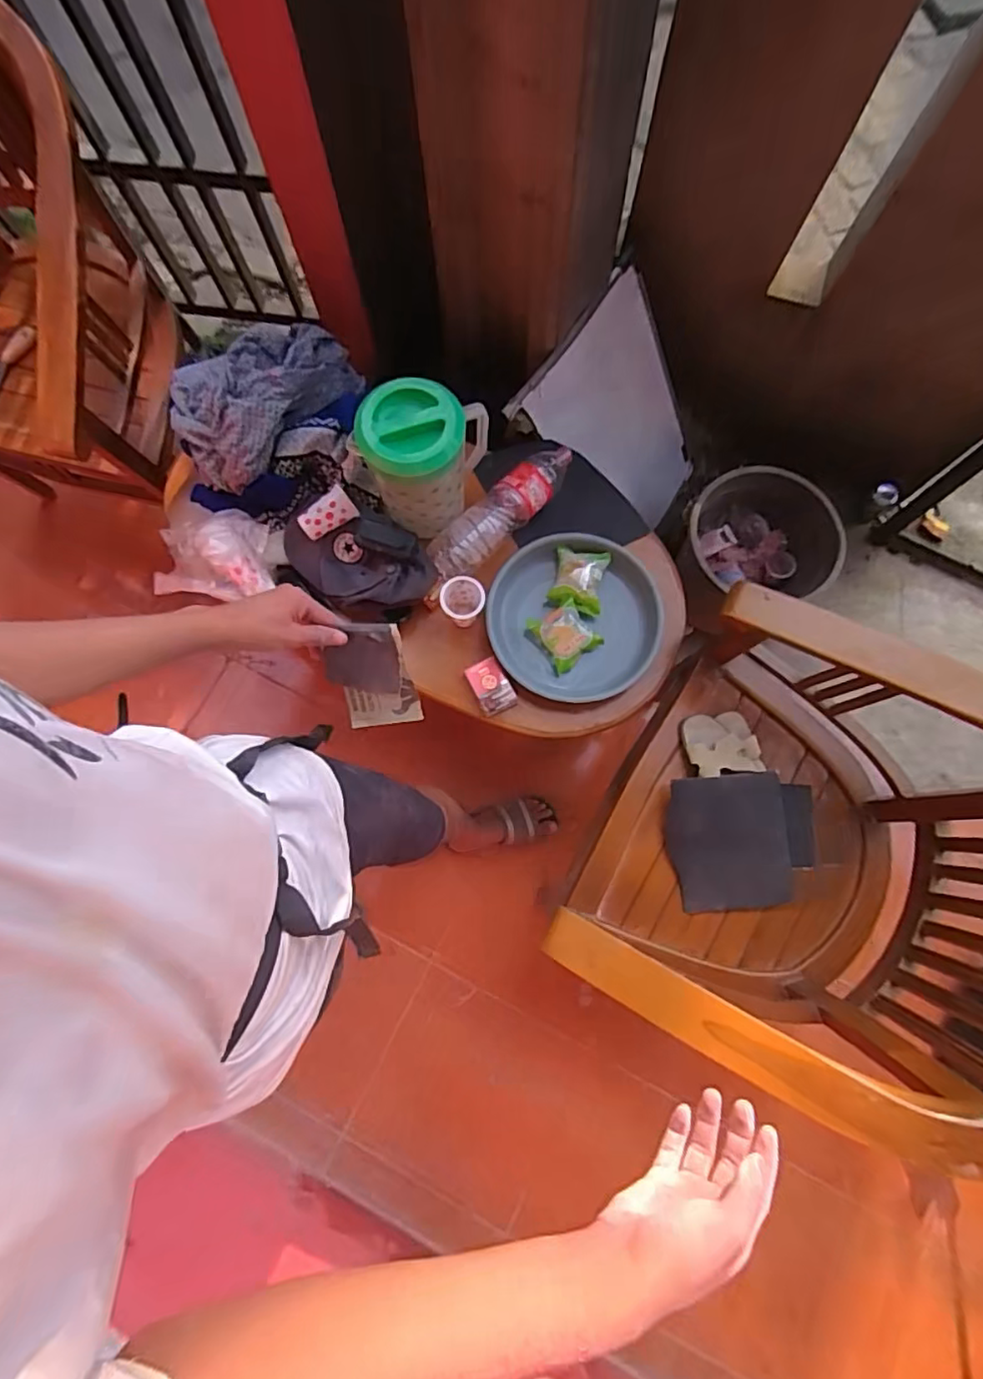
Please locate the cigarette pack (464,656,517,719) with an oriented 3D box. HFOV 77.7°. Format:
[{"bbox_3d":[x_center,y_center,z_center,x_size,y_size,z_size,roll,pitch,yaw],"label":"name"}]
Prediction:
[{"bbox_3d":[-0.001,-0.004,1.037,0.062,0.027,0.089,-27,81,-5],"label":"cigarette pack"}]

